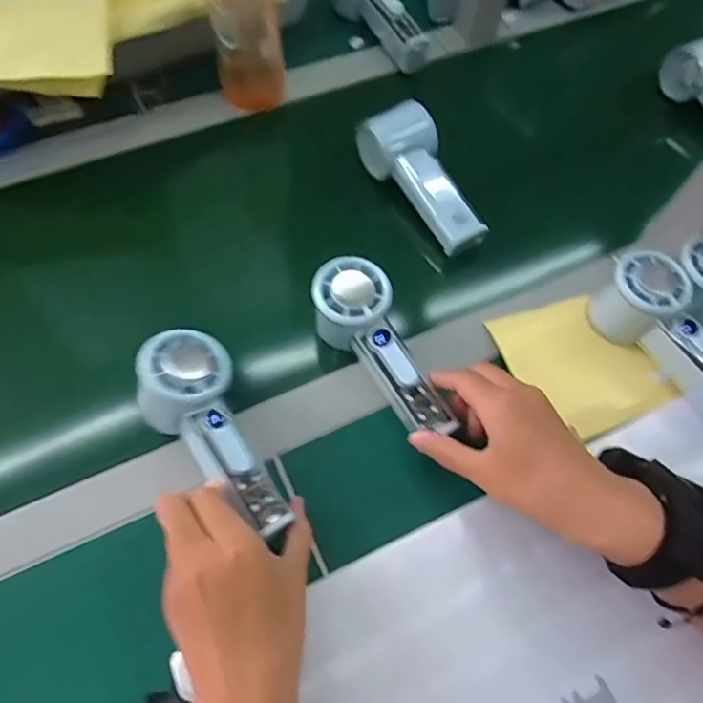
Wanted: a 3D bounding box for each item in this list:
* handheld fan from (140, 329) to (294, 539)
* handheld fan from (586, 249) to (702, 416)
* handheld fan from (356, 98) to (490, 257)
[{"bbox_3d":[-0.105,0.062,0.371,0.065,0.053,0.151,-18,77,-36],"label":"handheld fan"},{"bbox_3d":[0.262,-0.005,0.418,0.061,0.059,0.153,-38,71,-19],"label":"handheld fan"},{"bbox_3d":[0.071,-0.159,0.499,0.053,0.049,0.147,-31,82,-17],"label":"handheld fan"}]

